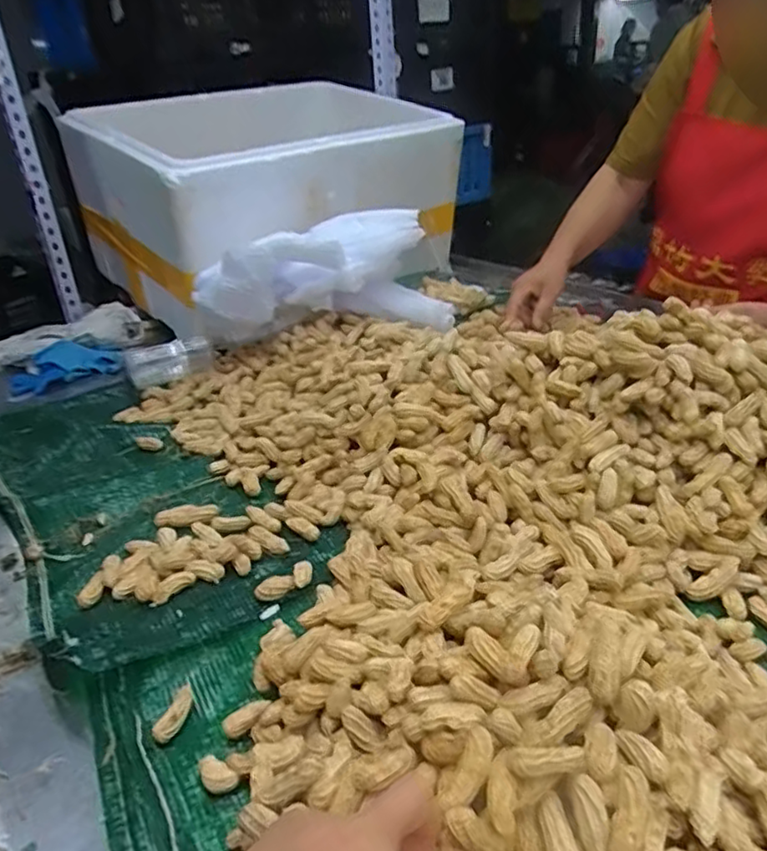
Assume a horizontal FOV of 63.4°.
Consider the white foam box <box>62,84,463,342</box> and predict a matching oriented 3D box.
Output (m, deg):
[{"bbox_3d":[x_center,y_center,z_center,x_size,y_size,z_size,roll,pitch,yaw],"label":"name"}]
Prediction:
[{"bbox_3d":[-0.213,-0.467,1.231,0.656,0.338,0.504,-25,37,-31],"label":"white foam box"}]

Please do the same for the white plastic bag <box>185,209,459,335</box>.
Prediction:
[{"bbox_3d":[-0.093,-0.217,0.902,0.345,0.126,0.151,-9,31,-7],"label":"white plastic bag"}]

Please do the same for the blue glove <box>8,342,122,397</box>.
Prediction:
[{"bbox_3d":[-0.512,-0.099,0.995,0.161,0.035,0.115,-21,34,-25],"label":"blue glove"}]

